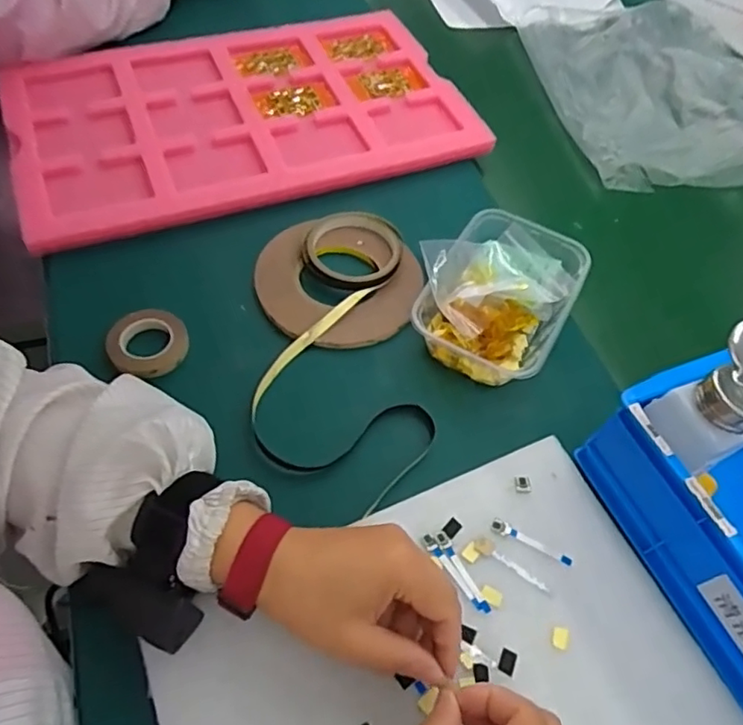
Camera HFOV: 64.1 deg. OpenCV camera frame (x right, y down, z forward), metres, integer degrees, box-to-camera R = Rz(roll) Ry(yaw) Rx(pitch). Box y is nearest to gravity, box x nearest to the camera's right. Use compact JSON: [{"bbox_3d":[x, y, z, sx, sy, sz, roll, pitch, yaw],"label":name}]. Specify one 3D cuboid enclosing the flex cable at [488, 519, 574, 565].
[{"bbox_3d":[0.115,0.129,0.426,0.060,0.004,0.010,26,57,10],"label":"flex cable"}]

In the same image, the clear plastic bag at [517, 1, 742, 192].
[{"bbox_3d":[0.389,-0.381,0.791,0.307,0.081,0.357,-4,57,-10],"label":"clear plastic bag"}]

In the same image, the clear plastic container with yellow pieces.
[{"bbox_3d":[0.109,-0.064,0.527,0.128,0.051,0.162,27,58,13],"label":"clear plastic container with yellow pieces"}]

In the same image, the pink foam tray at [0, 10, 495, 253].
[{"bbox_3d":[-0.145,-0.285,0.673,0.485,0.021,0.300,-12,59,-15],"label":"pink foam tray"}]

